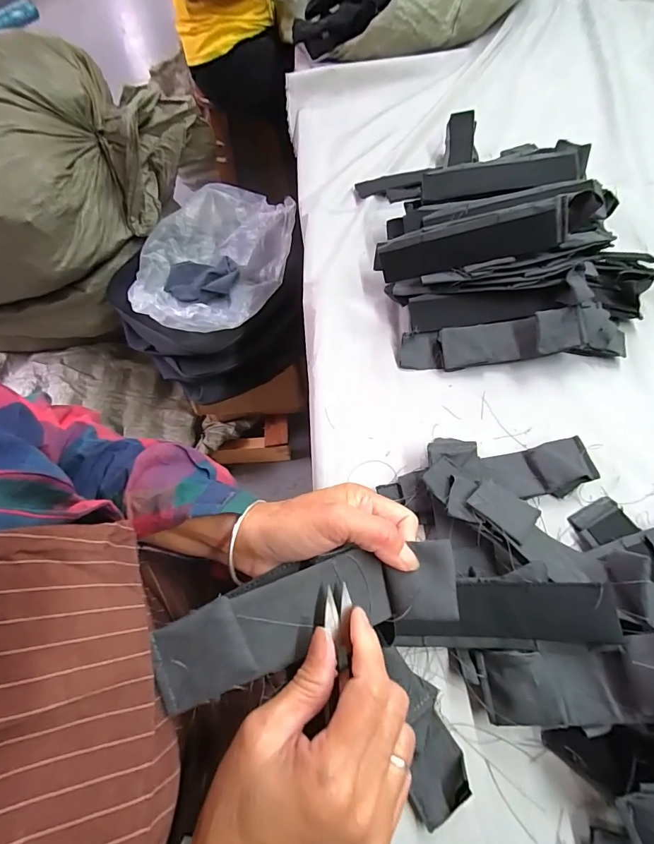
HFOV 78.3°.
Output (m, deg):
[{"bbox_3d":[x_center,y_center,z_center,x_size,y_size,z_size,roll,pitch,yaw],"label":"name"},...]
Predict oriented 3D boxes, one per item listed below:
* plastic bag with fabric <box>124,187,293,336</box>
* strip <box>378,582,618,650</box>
[{"bbox_3d":[-0.272,-0.387,0.934,0.315,0.126,0.402,21,62,16],"label":"plastic bag with fabric"},{"bbox_3d":[0.121,0.145,0.300,0.162,0.016,0.045,-10,65,22],"label":"strip"}]

